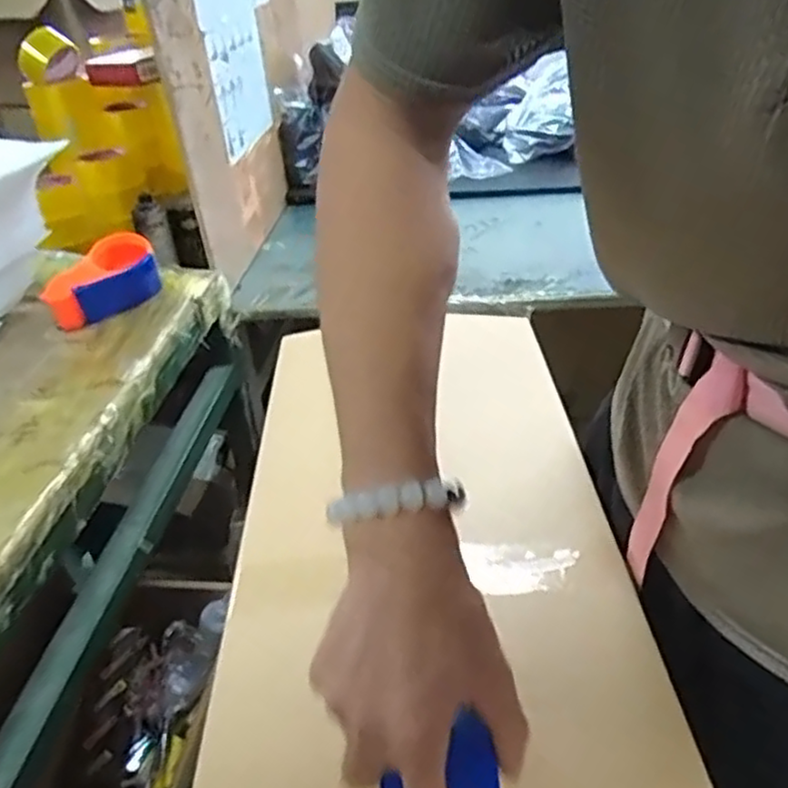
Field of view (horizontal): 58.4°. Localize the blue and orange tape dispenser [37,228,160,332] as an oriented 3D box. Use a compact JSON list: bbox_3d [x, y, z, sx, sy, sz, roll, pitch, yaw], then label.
[{"bbox_3d":[-0.395,-0.148,0.946,0.078,0.082,0.157,24,44,35],"label":"blue and orange tape dispenser"}]

